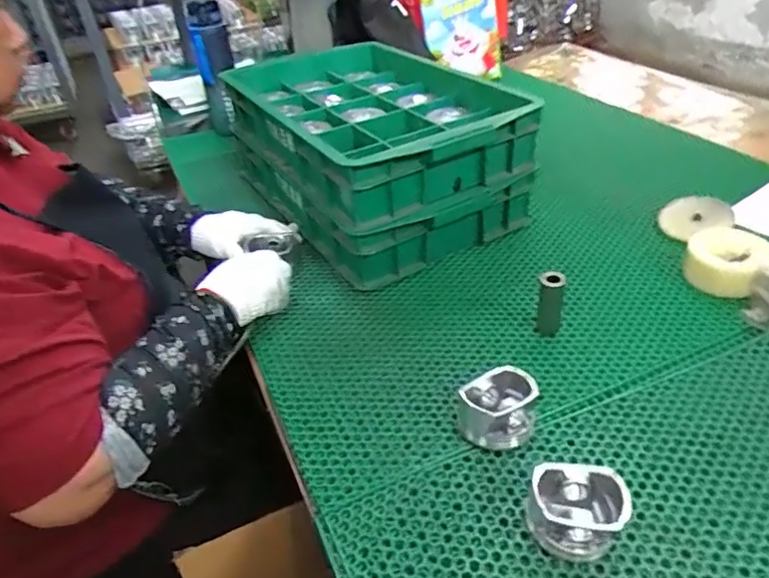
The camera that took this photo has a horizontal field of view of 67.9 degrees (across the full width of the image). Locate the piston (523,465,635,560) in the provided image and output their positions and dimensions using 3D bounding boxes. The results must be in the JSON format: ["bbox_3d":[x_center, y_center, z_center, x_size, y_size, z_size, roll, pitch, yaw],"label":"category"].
[{"bbox_3d":[0.161,0.186,0.481,0.075,0.048,0.061,4,38,14],"label":"piston"}]

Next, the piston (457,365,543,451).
[{"bbox_3d":[0.116,0.121,0.577,0.076,0.053,0.070,-4,36,3],"label":"piston"}]

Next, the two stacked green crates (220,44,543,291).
[{"bbox_3d":[-0.020,-0.243,0.962,0.348,0.198,0.514,-23,40,-22],"label":"two stacked green crates"}]

